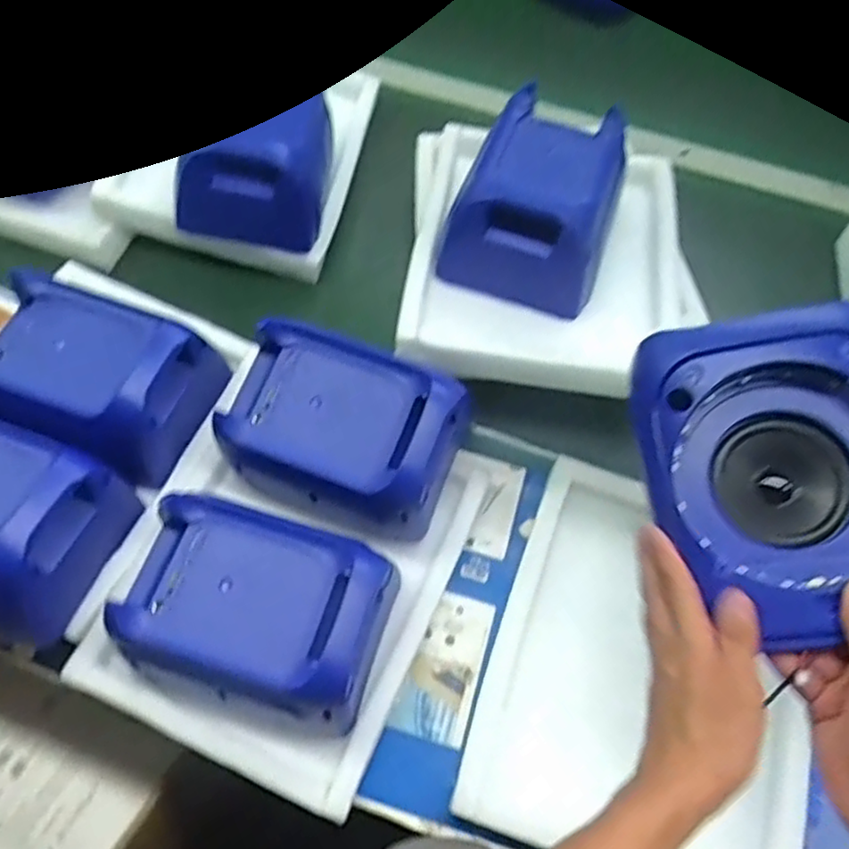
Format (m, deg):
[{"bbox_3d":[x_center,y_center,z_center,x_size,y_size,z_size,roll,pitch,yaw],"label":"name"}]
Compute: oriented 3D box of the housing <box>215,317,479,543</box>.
[{"bbox_3d":[-0.075,0.005,0.666,0.215,0.121,0.145,16,62,6],"label":"housing"}]

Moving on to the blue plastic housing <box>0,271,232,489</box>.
[{"bbox_3d":[-0.335,-0.050,0.703,0.221,0.097,0.154,20,63,8],"label":"blue plastic housing"}]

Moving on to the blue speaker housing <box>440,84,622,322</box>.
[{"bbox_3d":[0.124,-0.251,0.736,0.164,0.103,0.230,17,62,6],"label":"blue speaker housing"}]

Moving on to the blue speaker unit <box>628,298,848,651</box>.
[{"bbox_3d":[0.239,0.034,0.466,0.170,0.095,0.220,-12,81,10],"label":"blue speaker unit"}]

